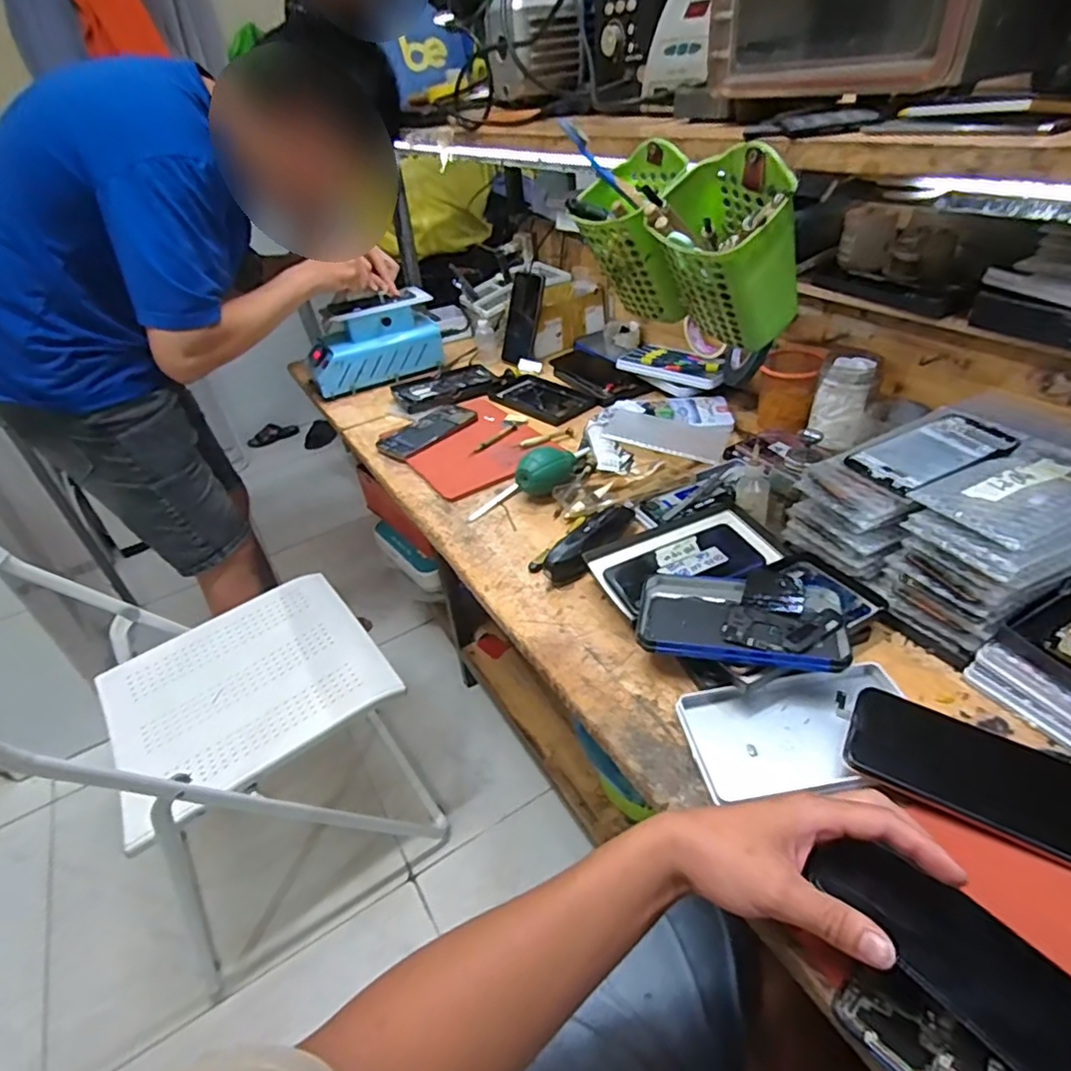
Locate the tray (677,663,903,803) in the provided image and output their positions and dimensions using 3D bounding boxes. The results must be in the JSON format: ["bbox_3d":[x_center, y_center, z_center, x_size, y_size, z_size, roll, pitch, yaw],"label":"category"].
[{"bbox_3d":[0.216,0.155,0.501,0.182,0.016,0.099,-9,37,-3],"label":"tray"}]

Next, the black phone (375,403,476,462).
[{"bbox_3d":[-0.171,-0.170,0.975,0.094,0.007,0.170,26,48,36],"label":"black phone"}]

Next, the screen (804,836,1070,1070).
[{"bbox_3d":[0.238,0.230,0.336,0.066,0.008,0.158,-25,46,-32],"label":"screen"}]

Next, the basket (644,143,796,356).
[{"bbox_3d":[0.160,-0.231,0.505,0.087,0.132,0.109,-48,54,-1],"label":"basket"}]

